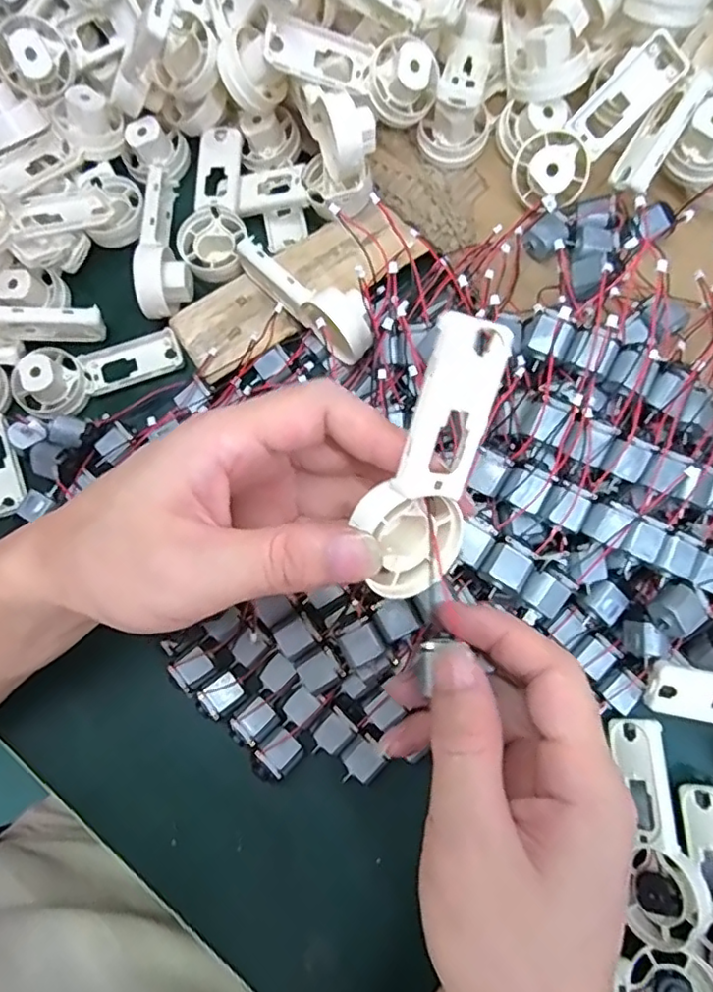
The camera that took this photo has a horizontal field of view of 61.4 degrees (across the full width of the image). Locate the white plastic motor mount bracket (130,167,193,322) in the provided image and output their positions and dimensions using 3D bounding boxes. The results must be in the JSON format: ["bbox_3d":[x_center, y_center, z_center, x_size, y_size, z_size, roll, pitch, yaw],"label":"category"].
[{"bbox_3d":[-0.113,-0.148,0.348,0.028,0.032,0.092,-9,78,-1],"label":"white plastic motor mount bracket"}]

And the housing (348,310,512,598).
[{"bbox_3d":[0.021,-0.012,0.197,0.039,0.022,0.094,-3,119,-23],"label":"housing"}]

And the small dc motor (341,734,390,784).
[{"bbox_3d":[0.003,0.132,0.299,0.023,0.014,0.019,-44,80,-8],"label":"small dc motor"}]

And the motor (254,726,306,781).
[{"bbox_3d":[-0.038,0.127,0.294,0.019,0.011,0.023,43,82,9],"label":"motor"}]

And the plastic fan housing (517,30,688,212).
[{"bbox_3d":[0.124,-0.192,0.314,0.092,0.026,0.034,-42,79,13],"label":"plastic fan housing"}]

